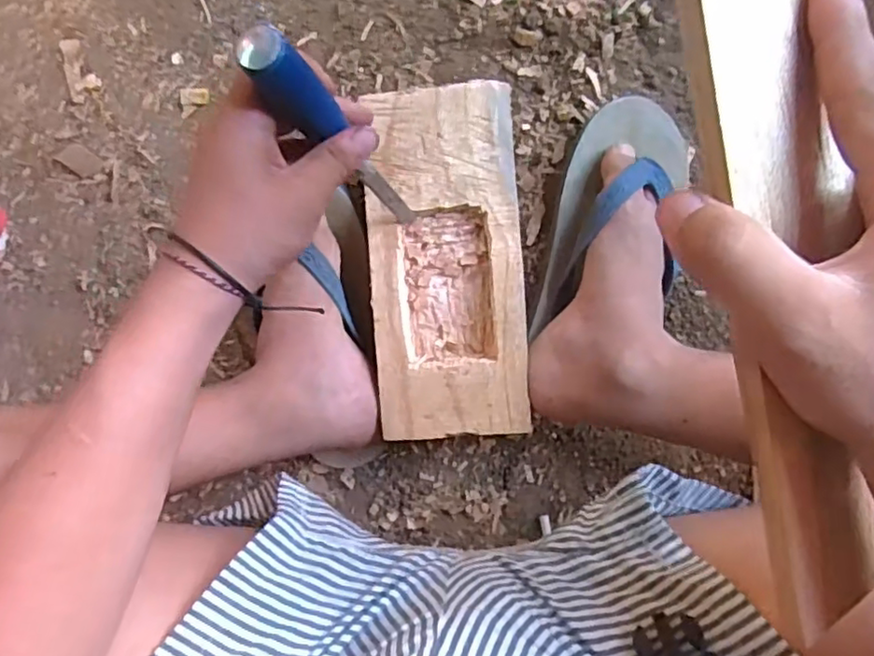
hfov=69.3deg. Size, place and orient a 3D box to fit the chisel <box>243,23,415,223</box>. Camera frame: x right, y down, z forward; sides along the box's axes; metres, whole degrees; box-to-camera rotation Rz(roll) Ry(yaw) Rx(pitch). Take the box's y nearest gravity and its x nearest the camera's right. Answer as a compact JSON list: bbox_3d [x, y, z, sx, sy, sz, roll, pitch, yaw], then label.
[{"bbox_3d":[-0.051,-0.103,0.376,0.025,0.226,0.023,-29,76,8],"label":"chisel"}]

